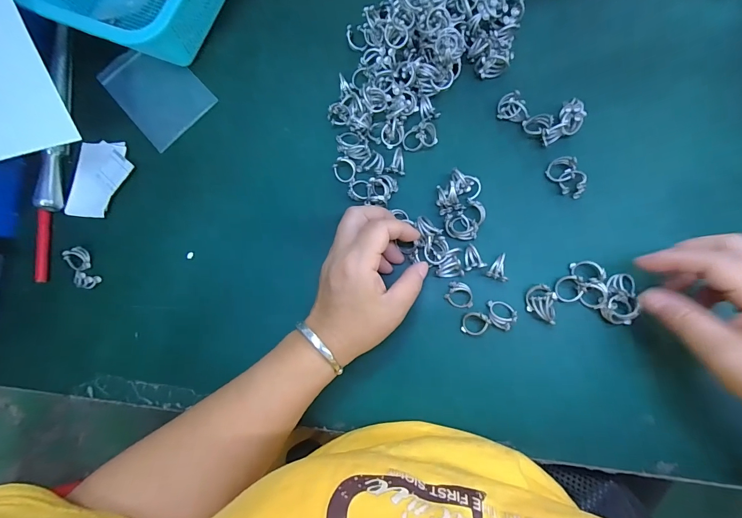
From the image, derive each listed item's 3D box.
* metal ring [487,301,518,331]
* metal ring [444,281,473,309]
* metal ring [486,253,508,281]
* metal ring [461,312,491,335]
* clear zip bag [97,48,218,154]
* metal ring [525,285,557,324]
[{"bbox_3d":[0.107,0.046,0.290,0.026,0.013,0.020,35,88,11],"label":"metal ring"},{"bbox_3d":[0.076,0.031,0.295,0.025,0.012,0.020,24,86,11],"label":"metal ring"},{"bbox_3d":[0.109,0.007,0.297,0.016,0.012,0.022,18,87,10],"label":"metal ring"},{"bbox_3d":[0.087,0.054,0.291,0.021,0.011,0.020,-1,82,8],"label":"metal ring"},{"bbox_3d":[-0.224,-0.177,0.365,0.077,0.005,0.120,-43,80,-2],"label":"clear zip bag"},{"bbox_3d":[0.141,0.036,0.289,0.023,0.012,0.031,3,82,8],"label":"metal ring"}]

